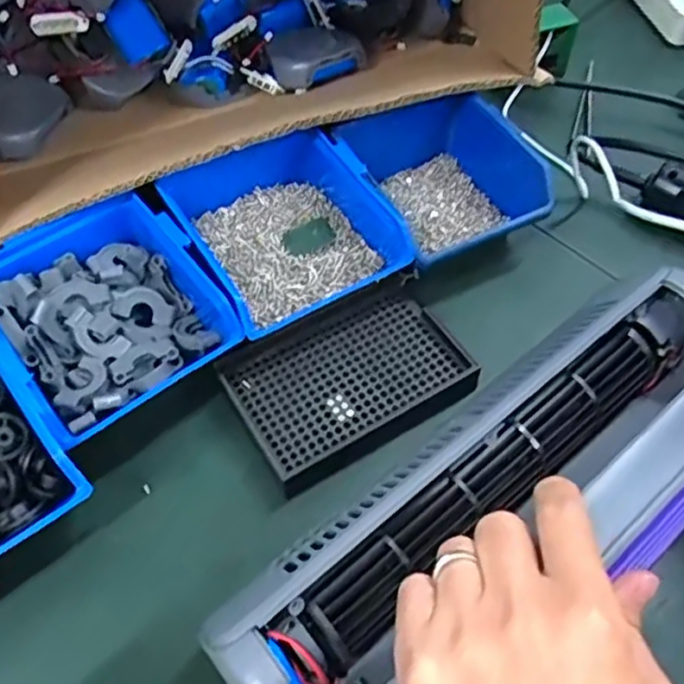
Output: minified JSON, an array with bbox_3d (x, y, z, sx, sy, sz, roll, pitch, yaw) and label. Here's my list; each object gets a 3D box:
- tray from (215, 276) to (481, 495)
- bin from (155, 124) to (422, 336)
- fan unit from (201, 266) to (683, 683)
[{"bbox_3d":[0.003,0.023,0.419,0.132,0.030,0.095,-26,60,-17],"label":"tray"},{"bbox_3d":[-0.038,-0.072,0.442,0.120,0.054,0.133,-24,59,-15],"label":"bin"},{"bbox_3d":[0.087,0.079,0.335,0.306,0.082,0.113,-31,61,-22],"label":"fan unit"}]

